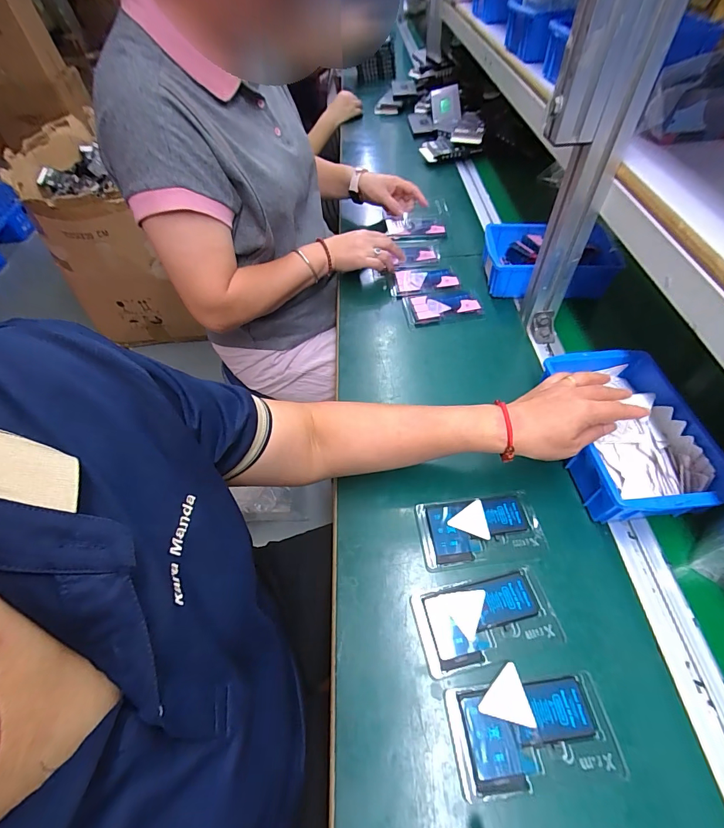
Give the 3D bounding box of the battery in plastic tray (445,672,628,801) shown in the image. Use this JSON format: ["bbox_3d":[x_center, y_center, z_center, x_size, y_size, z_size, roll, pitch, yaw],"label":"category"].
[{"bbox_3d":[0.139,0.261,0.315,0.127,0.008,0.069,-7,53,-2],"label":"battery in plastic tray"}]

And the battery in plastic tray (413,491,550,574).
[{"bbox_3d":[0.126,0.125,0.414,0.125,0.005,0.072,-5,53,-1],"label":"battery in plastic tray"}]

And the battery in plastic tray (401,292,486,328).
[{"bbox_3d":[0.135,-0.178,0.634,0.121,0.010,0.074,-6,53,-2],"label":"battery in plastic tray"}]

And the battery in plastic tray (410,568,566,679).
[{"bbox_3d":[0.115,0.193,0.364,0.125,0.006,0.068,-13,54,-7],"label":"battery in plastic tray"}]

